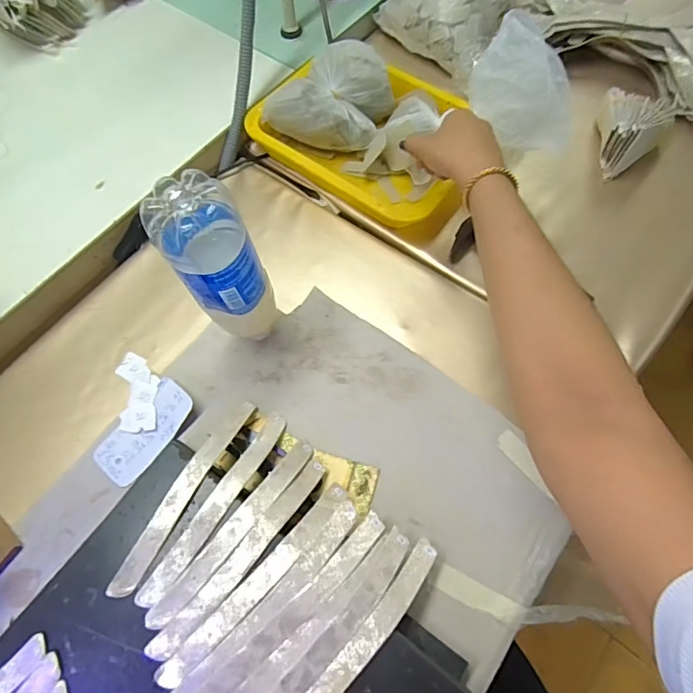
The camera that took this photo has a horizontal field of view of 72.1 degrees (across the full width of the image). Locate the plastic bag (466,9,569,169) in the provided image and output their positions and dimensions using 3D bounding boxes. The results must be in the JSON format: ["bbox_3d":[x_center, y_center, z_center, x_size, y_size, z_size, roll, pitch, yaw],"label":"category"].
[{"bbox_3d":[0.193,-0.274,0.511,0.075,0.078,0.128,-30,69,-11],"label":"plastic bag"}]

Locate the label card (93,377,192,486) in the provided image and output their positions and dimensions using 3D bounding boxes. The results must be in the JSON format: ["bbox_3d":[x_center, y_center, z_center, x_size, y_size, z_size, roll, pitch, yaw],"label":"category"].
[{"bbox_3d":[-0.193,0.082,0.459,0.049,0.006,0.102,37,80,14],"label":"label card"}]

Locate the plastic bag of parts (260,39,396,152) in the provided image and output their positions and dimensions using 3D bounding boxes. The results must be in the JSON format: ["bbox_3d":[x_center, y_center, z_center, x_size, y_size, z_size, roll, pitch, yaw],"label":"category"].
[{"bbox_3d":[-0.016,-0.299,0.575,0.127,0.073,0.113,22,69,11],"label":"plastic bag of parts"}]

